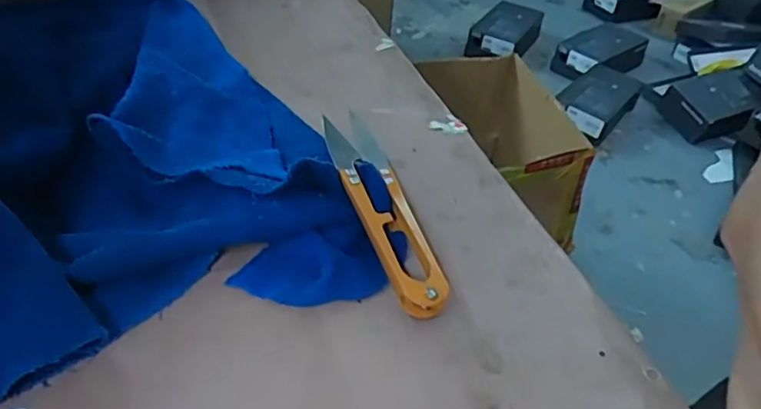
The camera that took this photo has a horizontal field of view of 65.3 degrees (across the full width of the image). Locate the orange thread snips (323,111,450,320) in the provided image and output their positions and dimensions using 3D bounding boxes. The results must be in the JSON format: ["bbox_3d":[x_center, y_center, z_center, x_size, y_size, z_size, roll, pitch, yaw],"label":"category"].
[{"bbox_3d":[-0.002,-0.003,0.242,0.025,0.019,0.116,-9,43,-17],"label":"orange thread snips"}]

